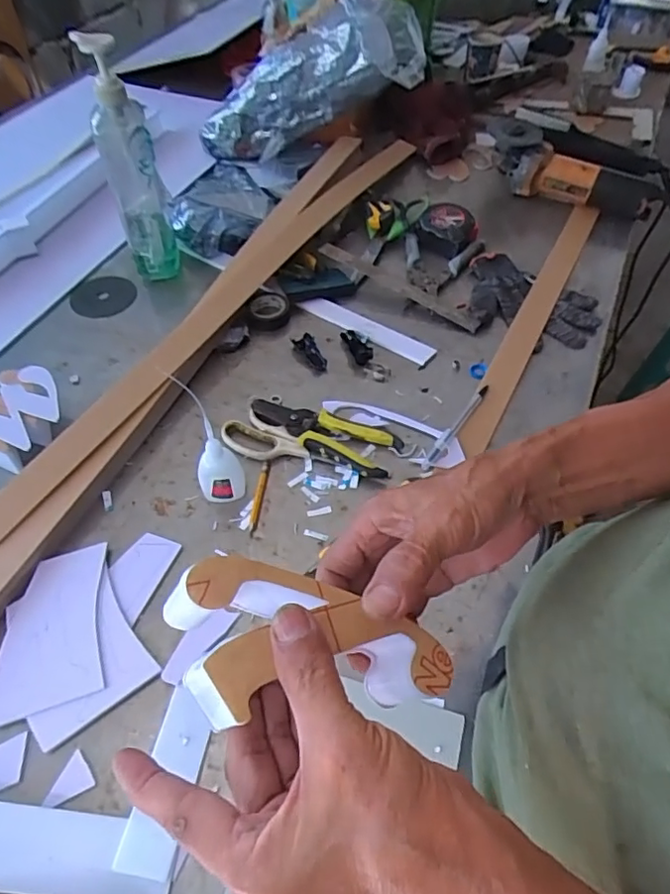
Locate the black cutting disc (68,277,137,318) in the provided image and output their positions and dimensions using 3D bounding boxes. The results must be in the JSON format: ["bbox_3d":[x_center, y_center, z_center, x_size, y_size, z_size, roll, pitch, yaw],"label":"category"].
[{"bbox_3d":[-0.325,-0.208,0.796,0.088,0.006,0.078,1,63,1],"label":"black cutting disc"}]

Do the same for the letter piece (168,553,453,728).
[{"bbox_3d":[-0.015,0.105,0.275,0.134,0.053,0.064,21,49,-21],"label":"letter piece"}]

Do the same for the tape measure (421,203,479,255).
[{"bbox_3d":[0.171,-0.322,0.859,0.084,0.044,0.081,6,52,5],"label":"tape measure"}]

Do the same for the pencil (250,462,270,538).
[{"bbox_3d":[-0.078,0.052,0.592,0.008,0.008,0.087,5,52,4],"label":"pencil"}]

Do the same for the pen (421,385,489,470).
[{"bbox_3d":[0.139,-0.026,0.646,0.012,0.012,0.143,29,58,21],"label":"pen"}]

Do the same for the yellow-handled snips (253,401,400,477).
[{"bbox_3d":[-0.013,-0.018,0.637,0.169,0.022,0.060,23,56,17],"label":"yellow-handled snips"}]

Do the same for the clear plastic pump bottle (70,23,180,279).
[{"bbox_3d":[-0.253,-0.342,0.721,0.064,0.283,0.090,-15,53,-11],"label":"clear plastic pump bottle"}]

